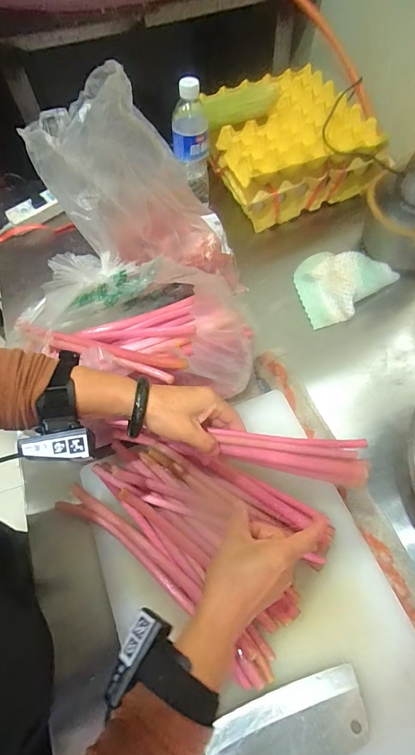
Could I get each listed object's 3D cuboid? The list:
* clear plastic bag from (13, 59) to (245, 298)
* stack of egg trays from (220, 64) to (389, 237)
[{"bbox_3d":[-0.090,-0.266,0.524,0.259,0.266,0.143,-2,62,2],"label":"clear plastic bag"},{"bbox_3d":[0.152,-0.462,0.733,0.267,0.118,0.309,-20,63,-7],"label":"stack of egg trays"}]

